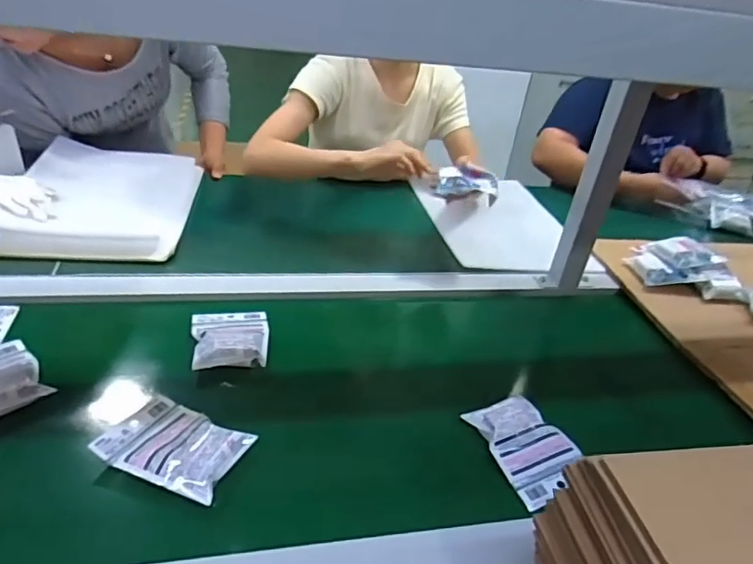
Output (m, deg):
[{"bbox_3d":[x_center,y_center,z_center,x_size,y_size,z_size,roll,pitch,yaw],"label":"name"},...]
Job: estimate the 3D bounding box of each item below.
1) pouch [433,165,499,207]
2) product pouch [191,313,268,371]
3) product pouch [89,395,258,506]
[{"bbox_3d":[0.147,-0.158,0.892,0.096,0.040,0.066,13,32,11],"label":"pouch"},{"bbox_3d":[-0.189,0.065,0.726,0.095,0.029,0.121,-3,32,-15],"label":"product pouch"},{"bbox_3d":[-0.203,0.161,0.565,0.132,0.017,0.092,17,33,16],"label":"product pouch"}]

